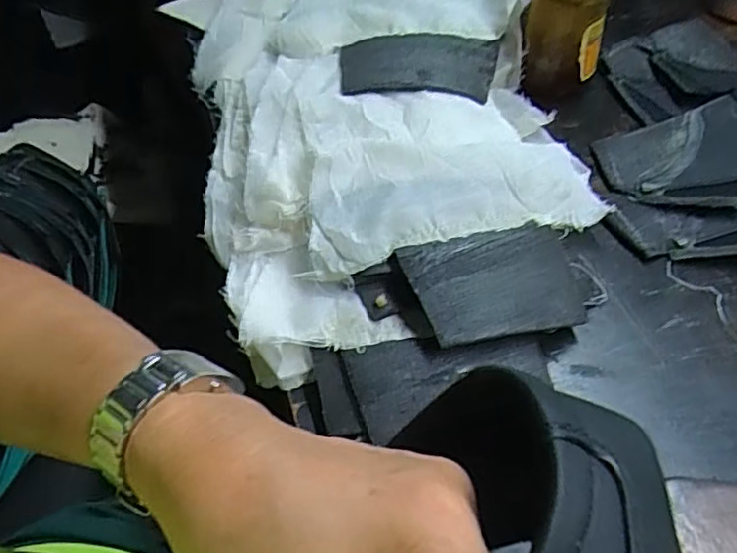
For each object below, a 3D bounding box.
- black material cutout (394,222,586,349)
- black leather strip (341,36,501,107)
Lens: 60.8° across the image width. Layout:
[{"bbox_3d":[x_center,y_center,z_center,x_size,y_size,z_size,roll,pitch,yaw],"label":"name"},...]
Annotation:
[{"bbox_3d":[0.073,0.004,0.349,0.100,0.009,0.061,-10,71,-21],"label":"black material cutout"},{"bbox_3d":[0.037,-0.153,0.453,0.113,0.019,0.071,3,53,3],"label":"black leather strip"}]

